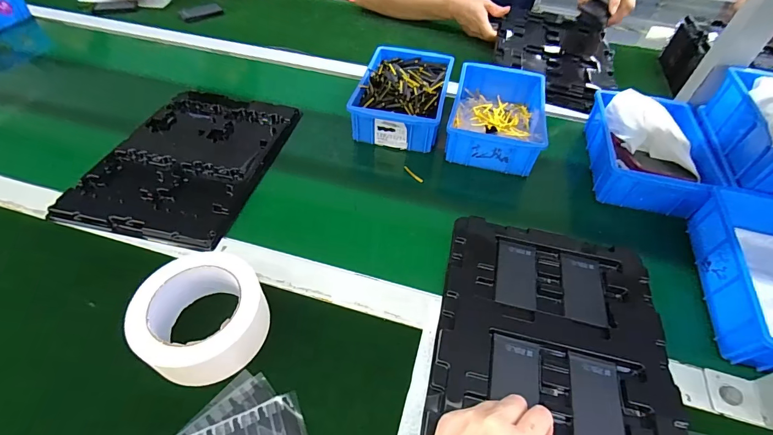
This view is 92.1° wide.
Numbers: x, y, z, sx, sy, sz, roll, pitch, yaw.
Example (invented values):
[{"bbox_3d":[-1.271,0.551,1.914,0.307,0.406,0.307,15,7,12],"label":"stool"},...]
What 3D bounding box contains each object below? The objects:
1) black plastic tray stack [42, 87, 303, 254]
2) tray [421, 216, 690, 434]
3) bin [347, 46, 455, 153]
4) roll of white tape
[{"bbox_3d":[-0.277,-0.091,0.538,0.218,0.016,0.296,11,50,6],"label":"black plastic tray stack"},{"bbox_3d":[0.164,0.123,0.375,0.220,0.018,0.274,12,50,7],"label":"tray"},{"bbox_3d":[0.032,-0.202,0.612,0.140,0.058,0.209,12,50,6],"label":"bin"},{"bbox_3d":[-0.175,0.093,0.355,0.108,0.052,0.108,2,50,-2],"label":"roll of white tape"}]

